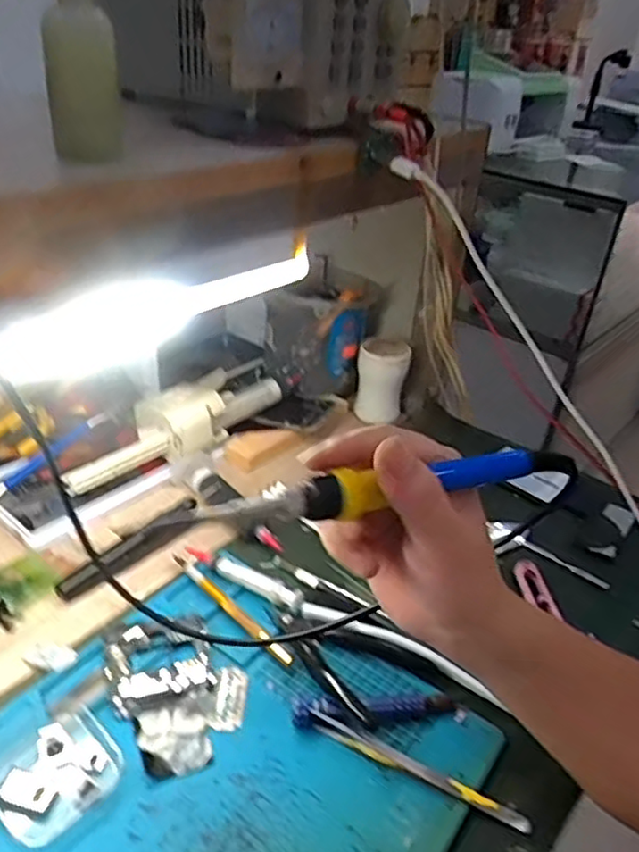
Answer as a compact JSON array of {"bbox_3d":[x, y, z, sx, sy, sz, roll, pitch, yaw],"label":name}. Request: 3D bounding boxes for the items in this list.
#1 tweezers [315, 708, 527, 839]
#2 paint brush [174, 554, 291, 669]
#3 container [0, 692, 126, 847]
[{"bbox_3d":[0.057,0.198,0.378,0.130,0.012,0.009,18,34,19],"label":"tweezers"},{"bbox_3d":[-0.065,0.129,0.469,0.009,0.006,0.132,-25,43,-38],"label":"paint brush"},{"bbox_3d":[-0.156,0.186,0.370,0.083,0.013,0.064,29,40,33],"label":"container"}]

